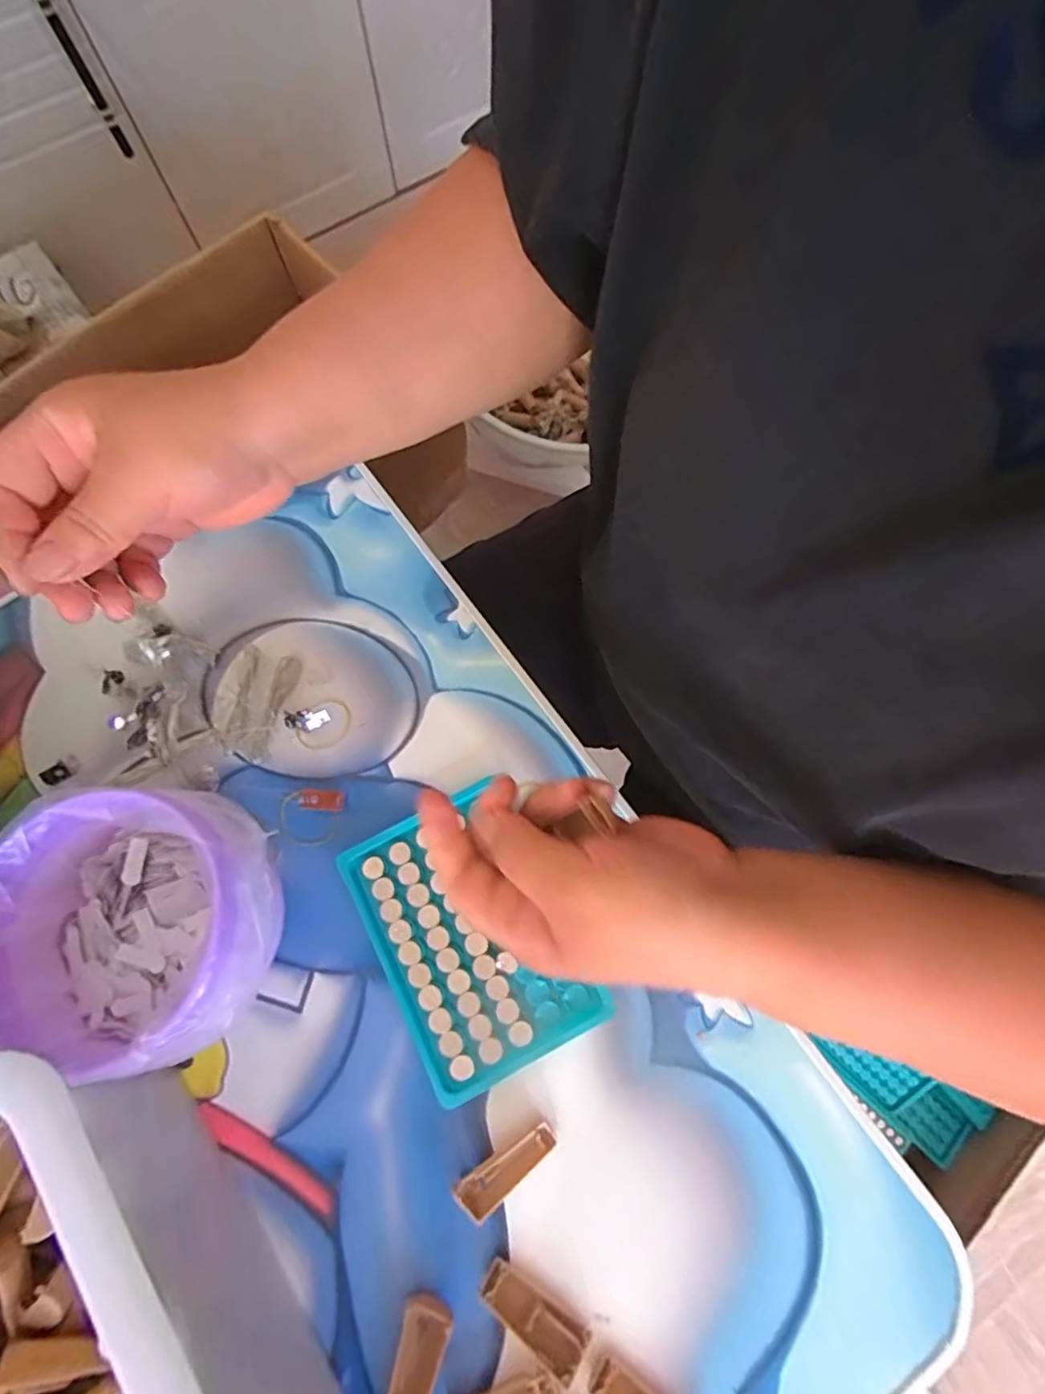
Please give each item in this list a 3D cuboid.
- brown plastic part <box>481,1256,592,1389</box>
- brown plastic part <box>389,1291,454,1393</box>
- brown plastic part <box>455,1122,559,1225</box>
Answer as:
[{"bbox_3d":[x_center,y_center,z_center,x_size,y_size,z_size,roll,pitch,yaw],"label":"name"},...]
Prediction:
[{"bbox_3d":[0.004,0.271,0.274,0.049,0.012,0.019,32,77,9],"label":"brown plastic part"},{"bbox_3d":[-0.047,0.288,0.272,0.021,0.008,0.049,20,75,6],"label":"brown plastic part"},{"bbox_3d":[-0.007,0.218,0.291,0.049,0.009,0.019,-34,76,-8],"label":"brown plastic part"}]

